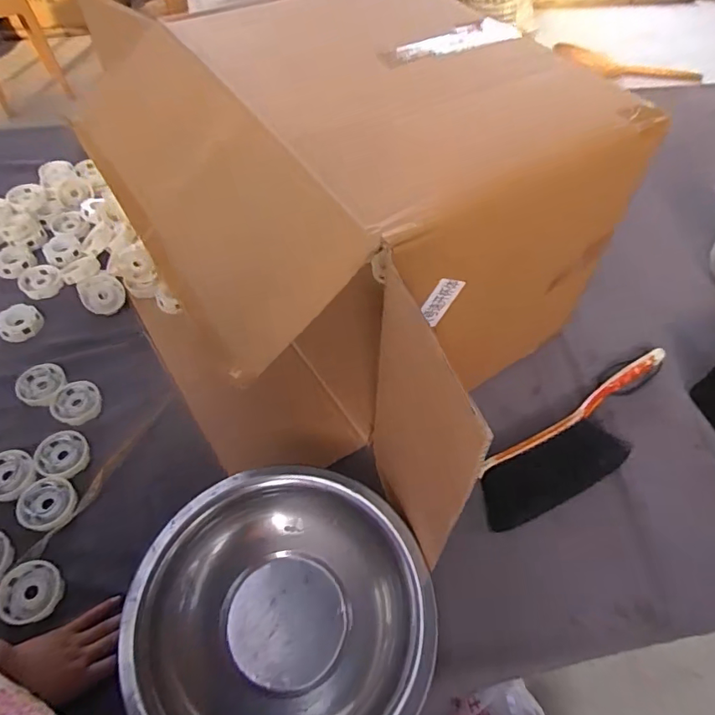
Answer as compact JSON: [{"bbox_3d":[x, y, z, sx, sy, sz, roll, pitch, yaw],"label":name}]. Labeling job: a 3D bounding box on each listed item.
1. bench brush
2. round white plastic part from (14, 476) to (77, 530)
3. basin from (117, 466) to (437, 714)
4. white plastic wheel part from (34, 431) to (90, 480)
[{"bbox_3d":[0.303,0.096,0.641,0.360,0.044,0.090,-28,61,-20],"label":"bench brush"},{"bbox_3d":[-0.373,0.176,0.602,0.066,0.008,0.060,1,55,-1],"label":"round white plastic part"},{"bbox_3d":[-0.073,0.261,0.509,0.282,0.069,0.277,1,55,-1],"label":"basin"},{"bbox_3d":[-0.375,0.124,0.637,0.061,0.009,0.065,-14,57,-11],"label":"white plastic wheel part"}]

